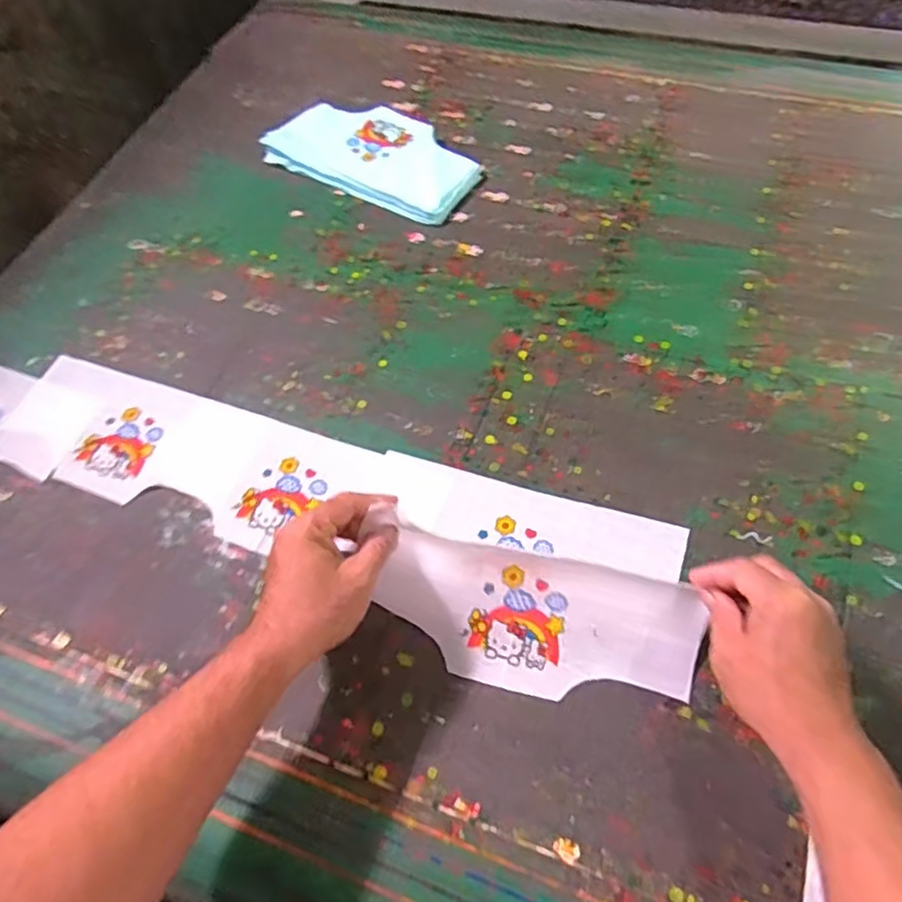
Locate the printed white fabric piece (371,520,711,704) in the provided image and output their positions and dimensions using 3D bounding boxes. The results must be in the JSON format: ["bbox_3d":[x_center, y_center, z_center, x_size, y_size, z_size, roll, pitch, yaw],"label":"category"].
[{"bbox_3d":[0.073,0.140,0.527,0.254,0.052,0.104,12,61,4],"label":"printed white fabric piece"}]

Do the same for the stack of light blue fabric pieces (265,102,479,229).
[{"bbox_3d":[-0.101,-0.401,0.863,0.289,0.026,0.151,26,65,18],"label":"stack of light blue fabric pieces"}]

